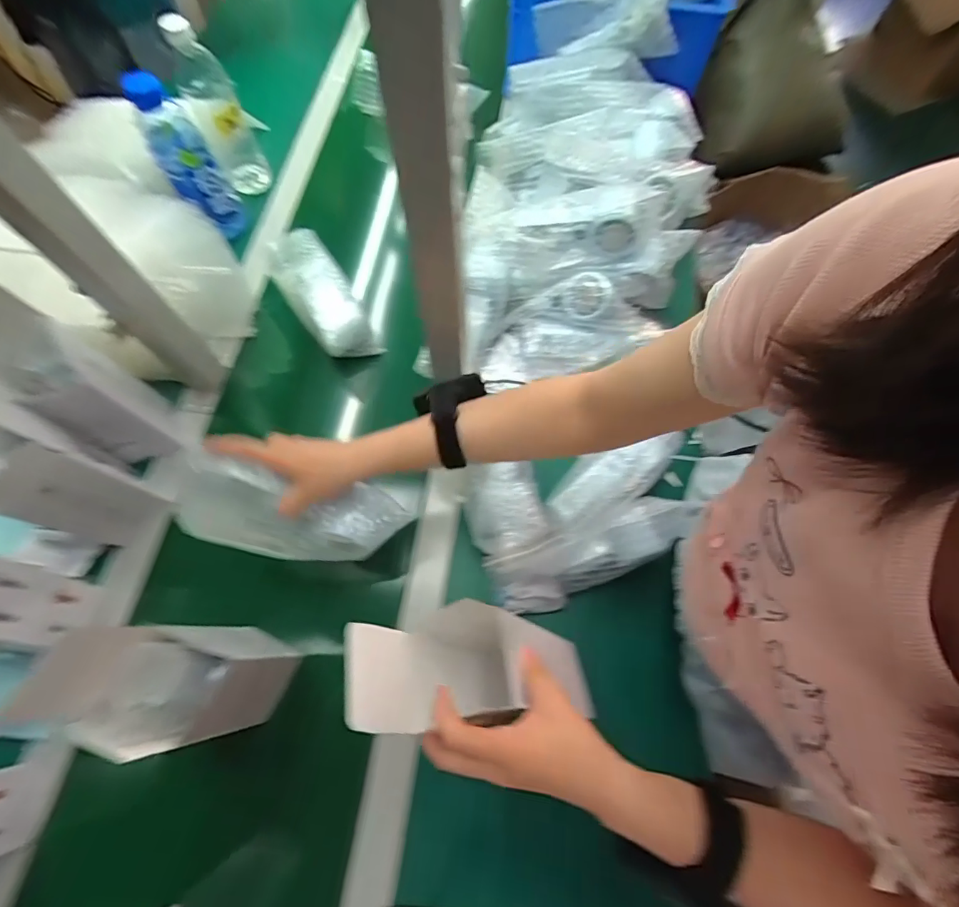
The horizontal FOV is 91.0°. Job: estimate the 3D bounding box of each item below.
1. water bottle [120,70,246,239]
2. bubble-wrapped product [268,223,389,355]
[{"bbox_3d":[-0.413,-0.415,0.666,0.070,0.201,0.082,-30,70,-12],"label":"water bottle"},{"bbox_3d":[-0.225,-0.224,0.661,0.081,0.061,0.208,-32,71,-12],"label":"bubble-wrapped product"}]

